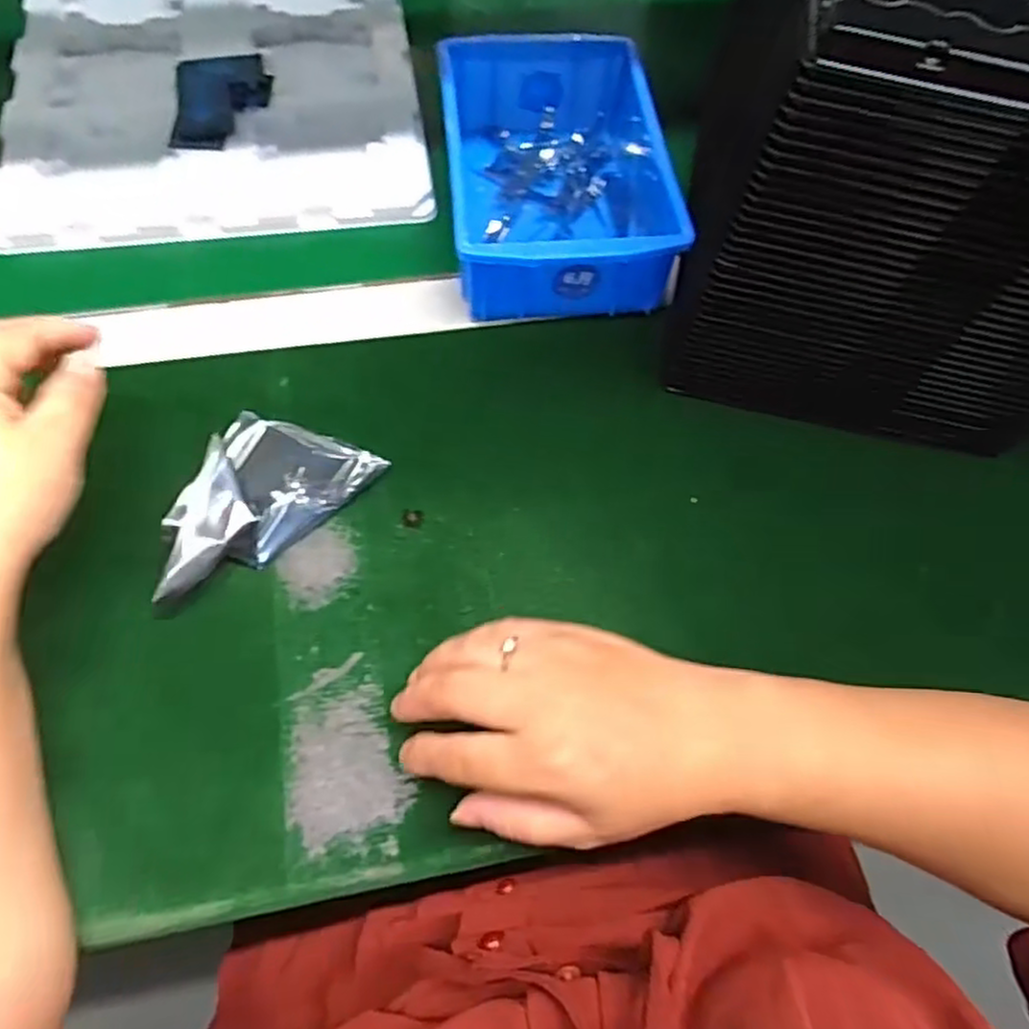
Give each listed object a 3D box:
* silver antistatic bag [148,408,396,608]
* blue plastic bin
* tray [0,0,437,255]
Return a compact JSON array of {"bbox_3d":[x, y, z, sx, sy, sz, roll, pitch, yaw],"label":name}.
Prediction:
[{"bbox_3d":[-0.122,-0.006,0.369,0.081,0.038,0.109,9,64,2],"label":"silver antistatic bag"},{"bbox_3d":[0.025,-0.223,0.467,0.130,0.056,0.202,-5,65,-5],"label":"blue plastic bin"},{"bbox_3d":[-0.215,-0.328,0.523,0.277,0.020,0.318,-7,65,-6],"label":"tray"}]

